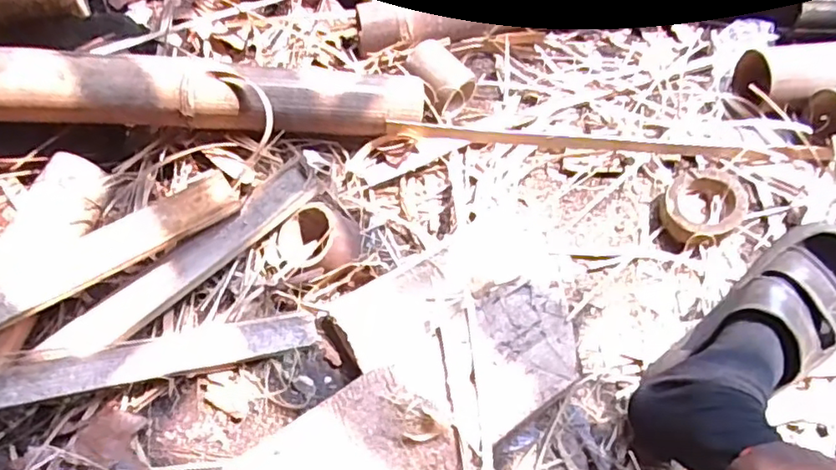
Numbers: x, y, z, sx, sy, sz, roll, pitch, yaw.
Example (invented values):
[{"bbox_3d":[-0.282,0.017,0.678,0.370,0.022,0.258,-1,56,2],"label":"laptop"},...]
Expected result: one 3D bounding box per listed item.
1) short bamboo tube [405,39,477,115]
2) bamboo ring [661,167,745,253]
[{"bbox_3d":[0.030,-0.203,0.785,0.062,0.050,0.097,-33,66,-17],"label":"short bamboo tube"},{"bbox_3d":[0.335,-0.035,0.703,0.112,0.033,0.086,-32,66,-17],"label":"bamboo ring"}]

